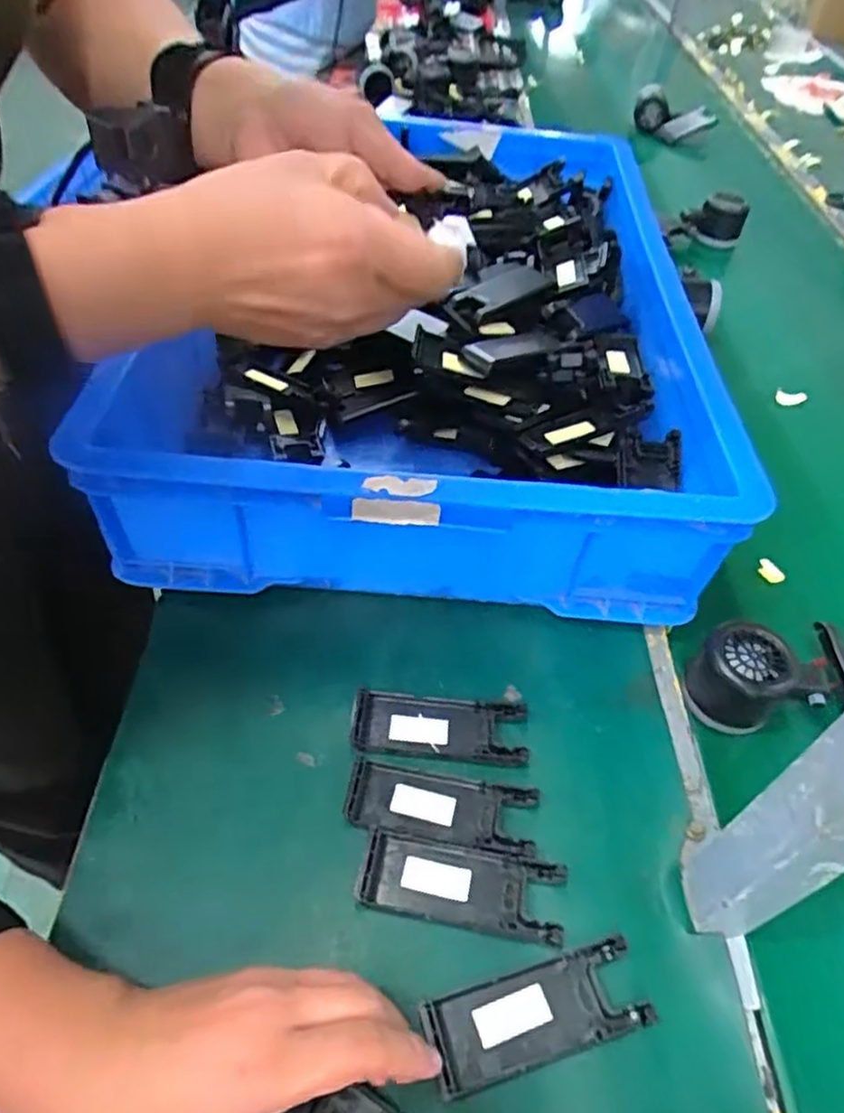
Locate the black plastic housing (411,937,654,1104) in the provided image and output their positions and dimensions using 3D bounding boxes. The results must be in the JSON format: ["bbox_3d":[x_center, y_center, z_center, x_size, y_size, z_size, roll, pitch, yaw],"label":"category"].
[{"bbox_3d":[0.053,0.214,0.331,0.101,0.012,0.038,-10,49,-14],"label":"black plastic housing"}]

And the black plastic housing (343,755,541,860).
[{"bbox_3d":[0.010,0.138,0.390,0.103,0.007,0.037,10,48,5],"label":"black plastic housing"}]

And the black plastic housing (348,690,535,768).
[{"bbox_3d":[0.011,0.104,0.426,0.102,0.008,0.039,5,47,0],"label":"black plastic housing"}]

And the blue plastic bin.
[{"bbox_3d":[0.000,-0.205,0.624,0.408,0.120,0.572,4,47,-1],"label":"blue plastic bin"}]

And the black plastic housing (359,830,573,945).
[{"bbox_3d":[0.020,0.169,0.364,0.102,0.006,0.038,10,48,5],"label":"black plastic housing"}]

